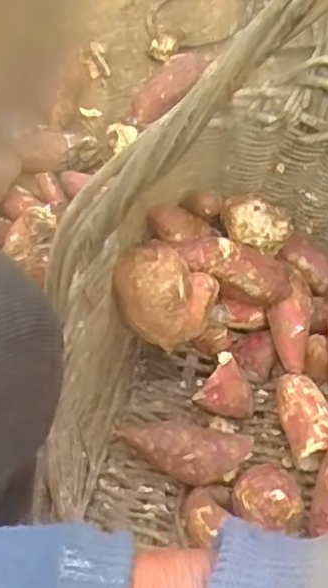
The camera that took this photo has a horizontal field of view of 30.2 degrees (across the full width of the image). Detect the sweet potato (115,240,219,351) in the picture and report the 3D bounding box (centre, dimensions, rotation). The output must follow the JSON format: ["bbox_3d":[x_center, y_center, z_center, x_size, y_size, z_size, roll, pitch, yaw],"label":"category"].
[{"bbox_3d":[0.002,0.000,0.651,0.097,0.098,0.076,18,54,13],"label":"sweet potato"}]

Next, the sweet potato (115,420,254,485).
[{"bbox_3d":[0.021,0.162,0.616,0.132,0.055,0.059,6,52,5],"label":"sweet potato"}]

